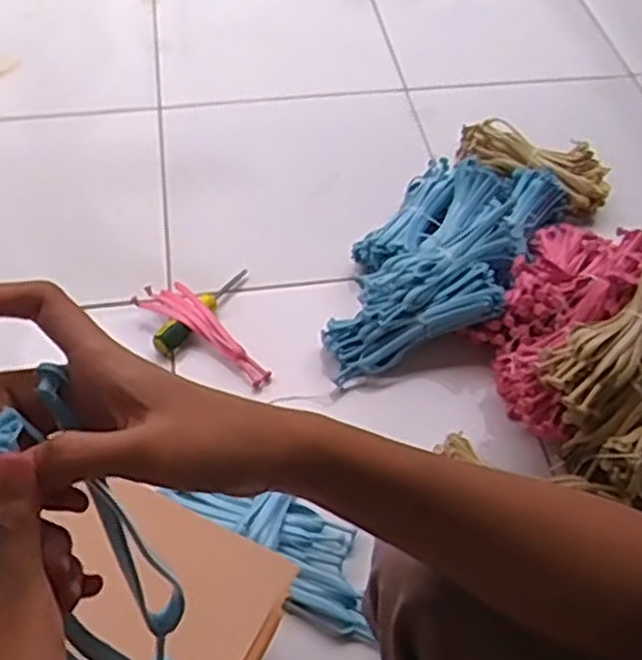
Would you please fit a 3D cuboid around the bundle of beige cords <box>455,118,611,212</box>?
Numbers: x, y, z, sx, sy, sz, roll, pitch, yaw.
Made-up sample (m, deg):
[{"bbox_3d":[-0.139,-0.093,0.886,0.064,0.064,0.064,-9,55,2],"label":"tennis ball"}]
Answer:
[{"bbox_3d":[0.297,-0.237,1.090,0.225,0.056,0.079,25,56,16],"label":"bundle of beige cords"}]

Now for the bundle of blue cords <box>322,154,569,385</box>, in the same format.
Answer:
[{"bbox_3d":[0.155,-0.104,0.957,0.196,0.104,0.400,26,56,16],"label":"bundle of blue cords"}]

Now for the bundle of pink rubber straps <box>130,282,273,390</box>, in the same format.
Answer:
[{"bbox_3d":[-0.136,0.000,0.921,0.194,0.025,0.058,35,59,22],"label":"bundle of pink rubber straps"}]

